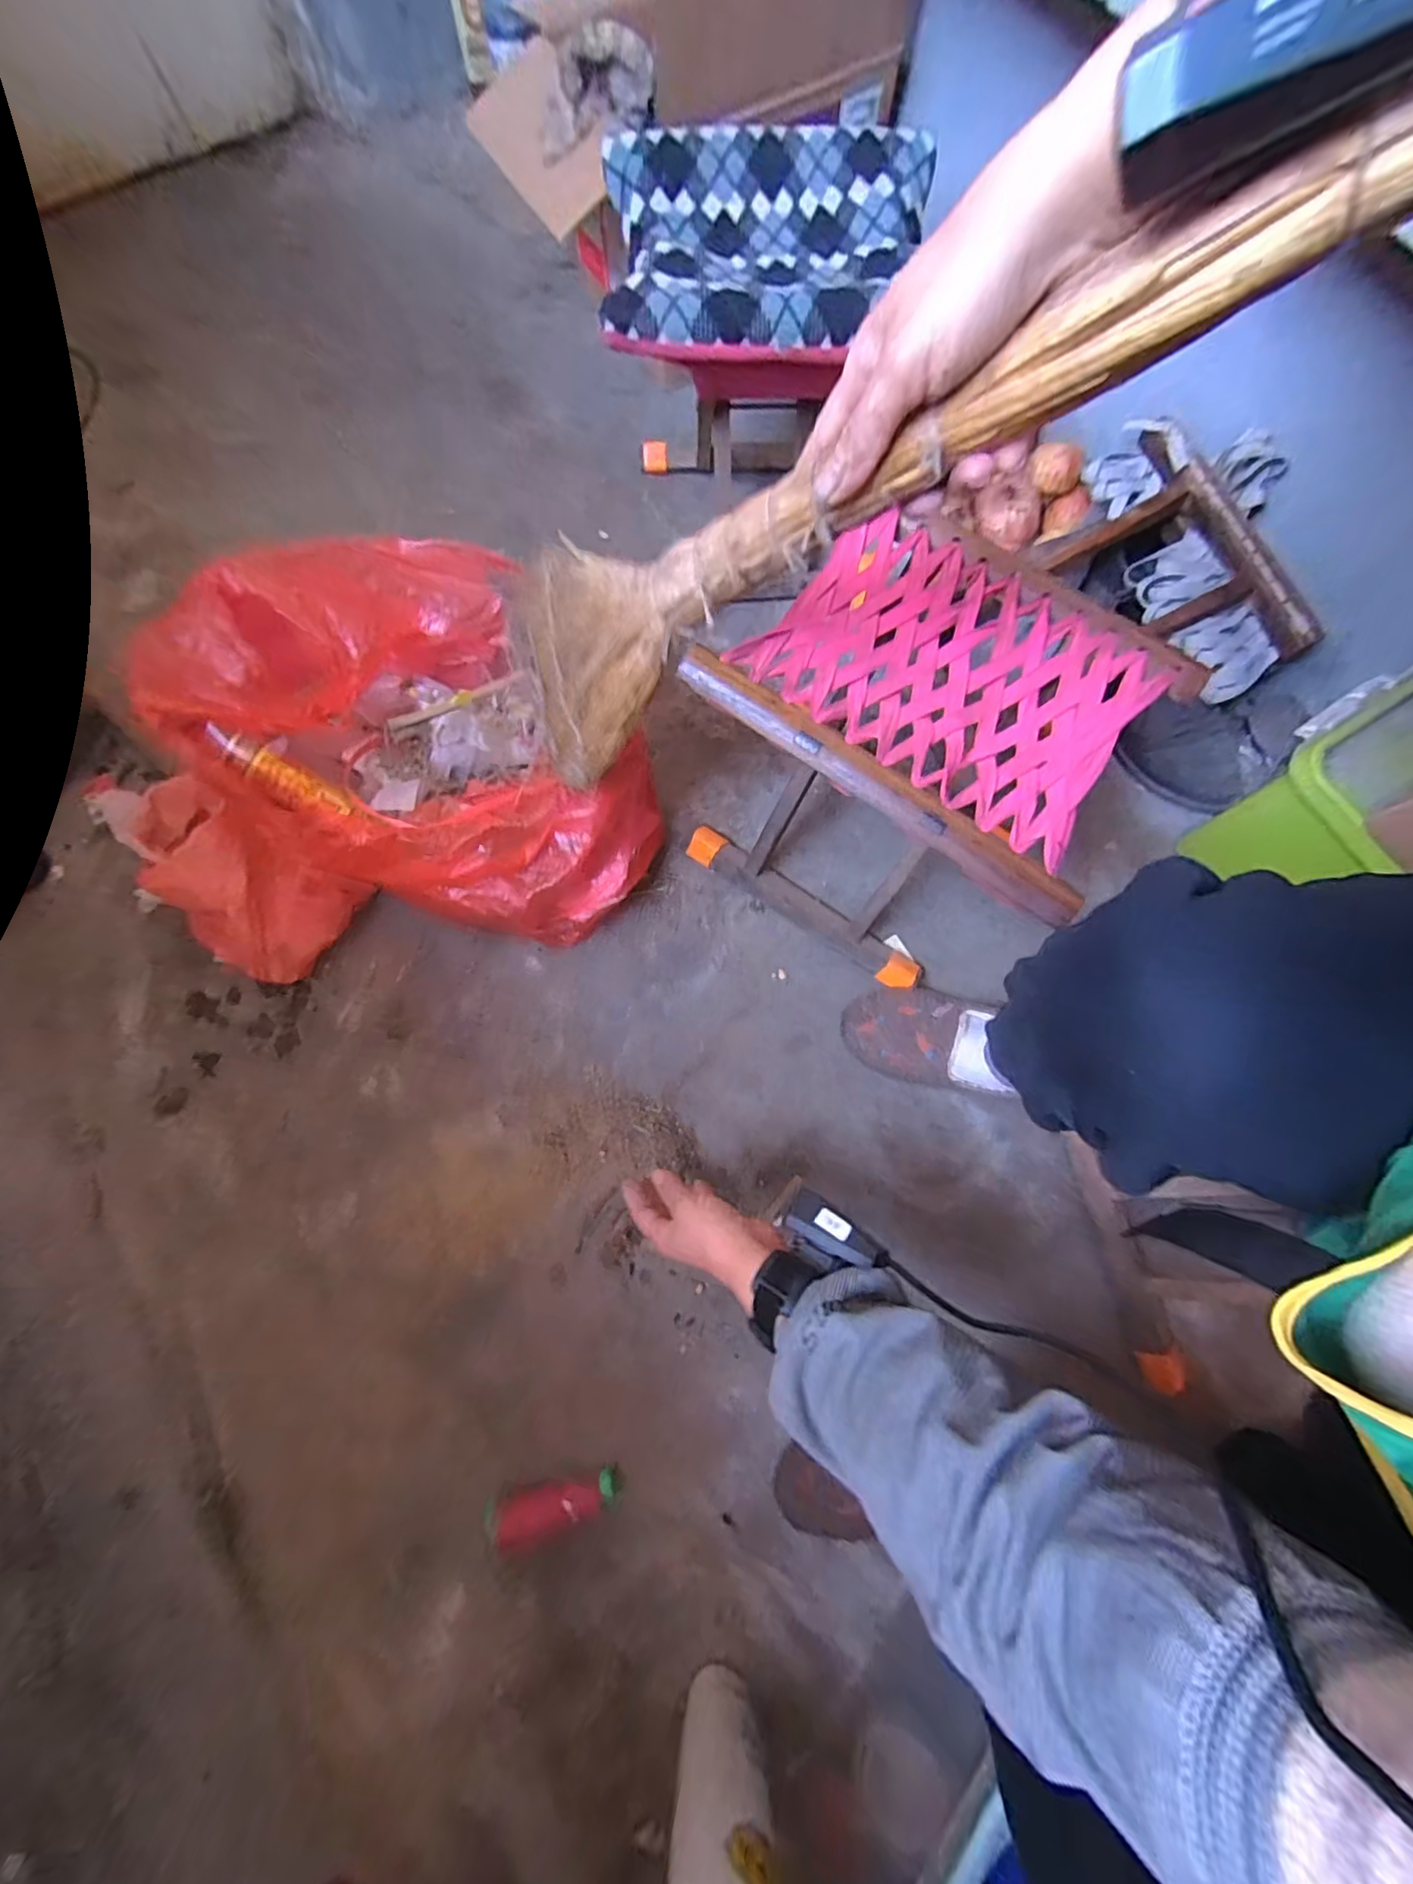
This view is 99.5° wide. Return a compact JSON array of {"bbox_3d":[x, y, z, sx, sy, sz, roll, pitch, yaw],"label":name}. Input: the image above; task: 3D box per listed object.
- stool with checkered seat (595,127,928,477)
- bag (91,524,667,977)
[{"bbox_3d":[0.059,-0.610,0.681,0.298,0.308,0.251,1,77,1],"label":"stool with checkered seat"},{"bbox_3d":[-0.352,-0.174,0.604,0.542,0.243,0.371,-15,77,-2],"label":"bag"}]

